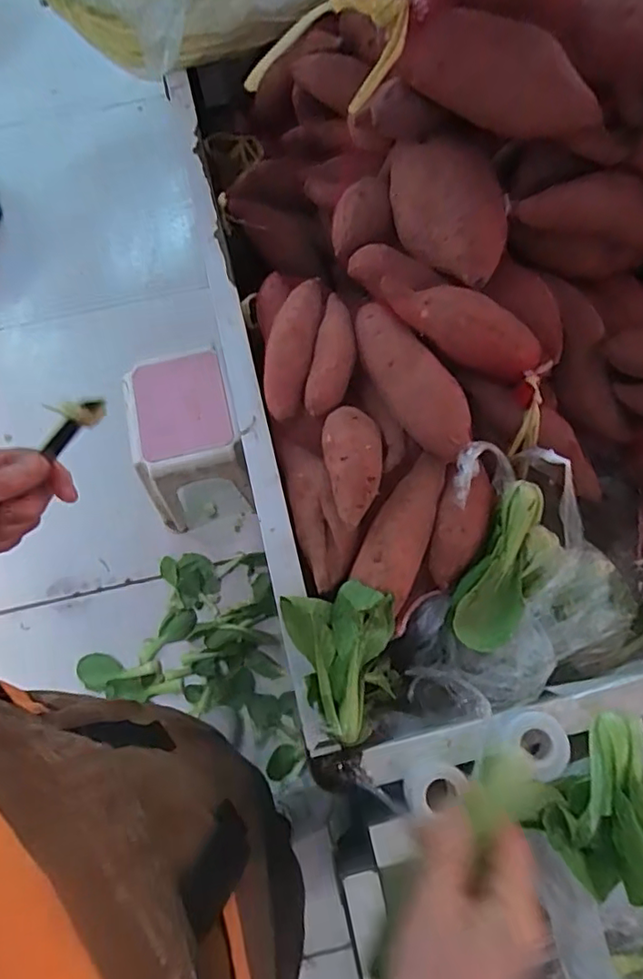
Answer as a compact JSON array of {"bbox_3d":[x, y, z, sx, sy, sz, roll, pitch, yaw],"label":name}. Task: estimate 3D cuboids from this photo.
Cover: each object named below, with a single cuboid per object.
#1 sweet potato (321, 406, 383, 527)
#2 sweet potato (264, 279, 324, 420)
[{"bbox_3d":[0.033,-0.027,0.554,0.057,0.048,0.123,-7,70,0],"label":"sweet potato"},{"bbox_3d":[-0.030,-0.163,0.620,0.048,0.040,0.186,8,71,6],"label":"sweet potato"}]

